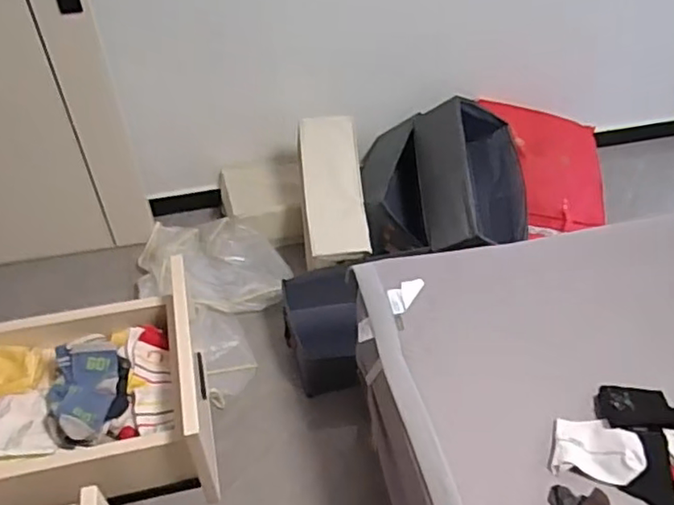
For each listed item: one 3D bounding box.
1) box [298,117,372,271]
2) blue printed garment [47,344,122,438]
[{"bbox_3d":[-0.015,-0.171,1.835,0.182,0.221,0.432,-4,85,-3],"label":"box"},{"bbox_3d":[-0.366,0.200,0.882,0.102,0.048,0.166,-11,44,-10],"label":"blue printed garment"}]

